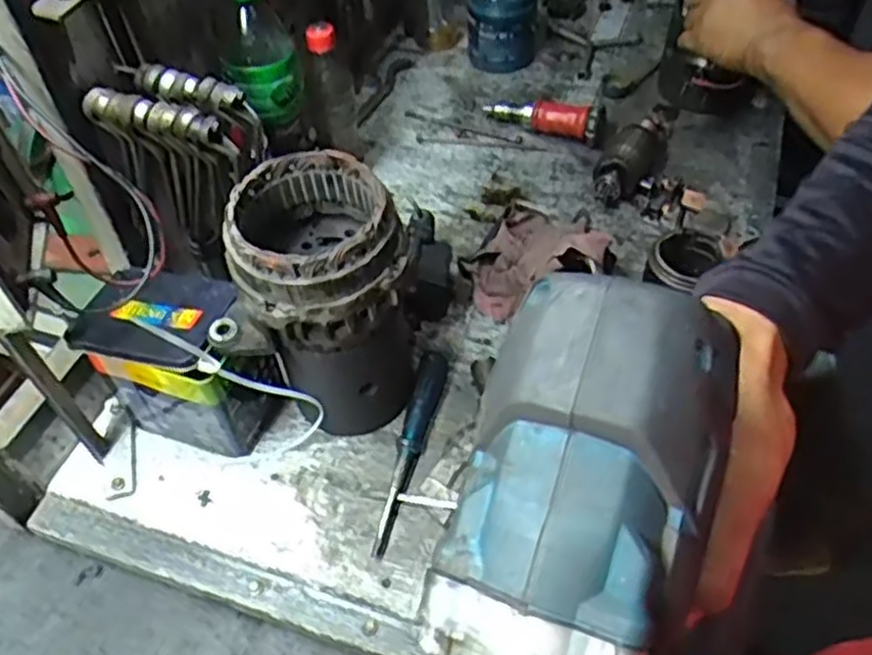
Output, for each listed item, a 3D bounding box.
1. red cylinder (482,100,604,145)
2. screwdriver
[{"bbox_3d":[0.132,-0.265,0.934,0.154,0.046,0.042,14,52,15],"label":"red cylinder"},{"bbox_3d":[-0.020,0.103,0.658,0.024,0.027,0.196,8,51,10],"label":"screwdriver"}]

